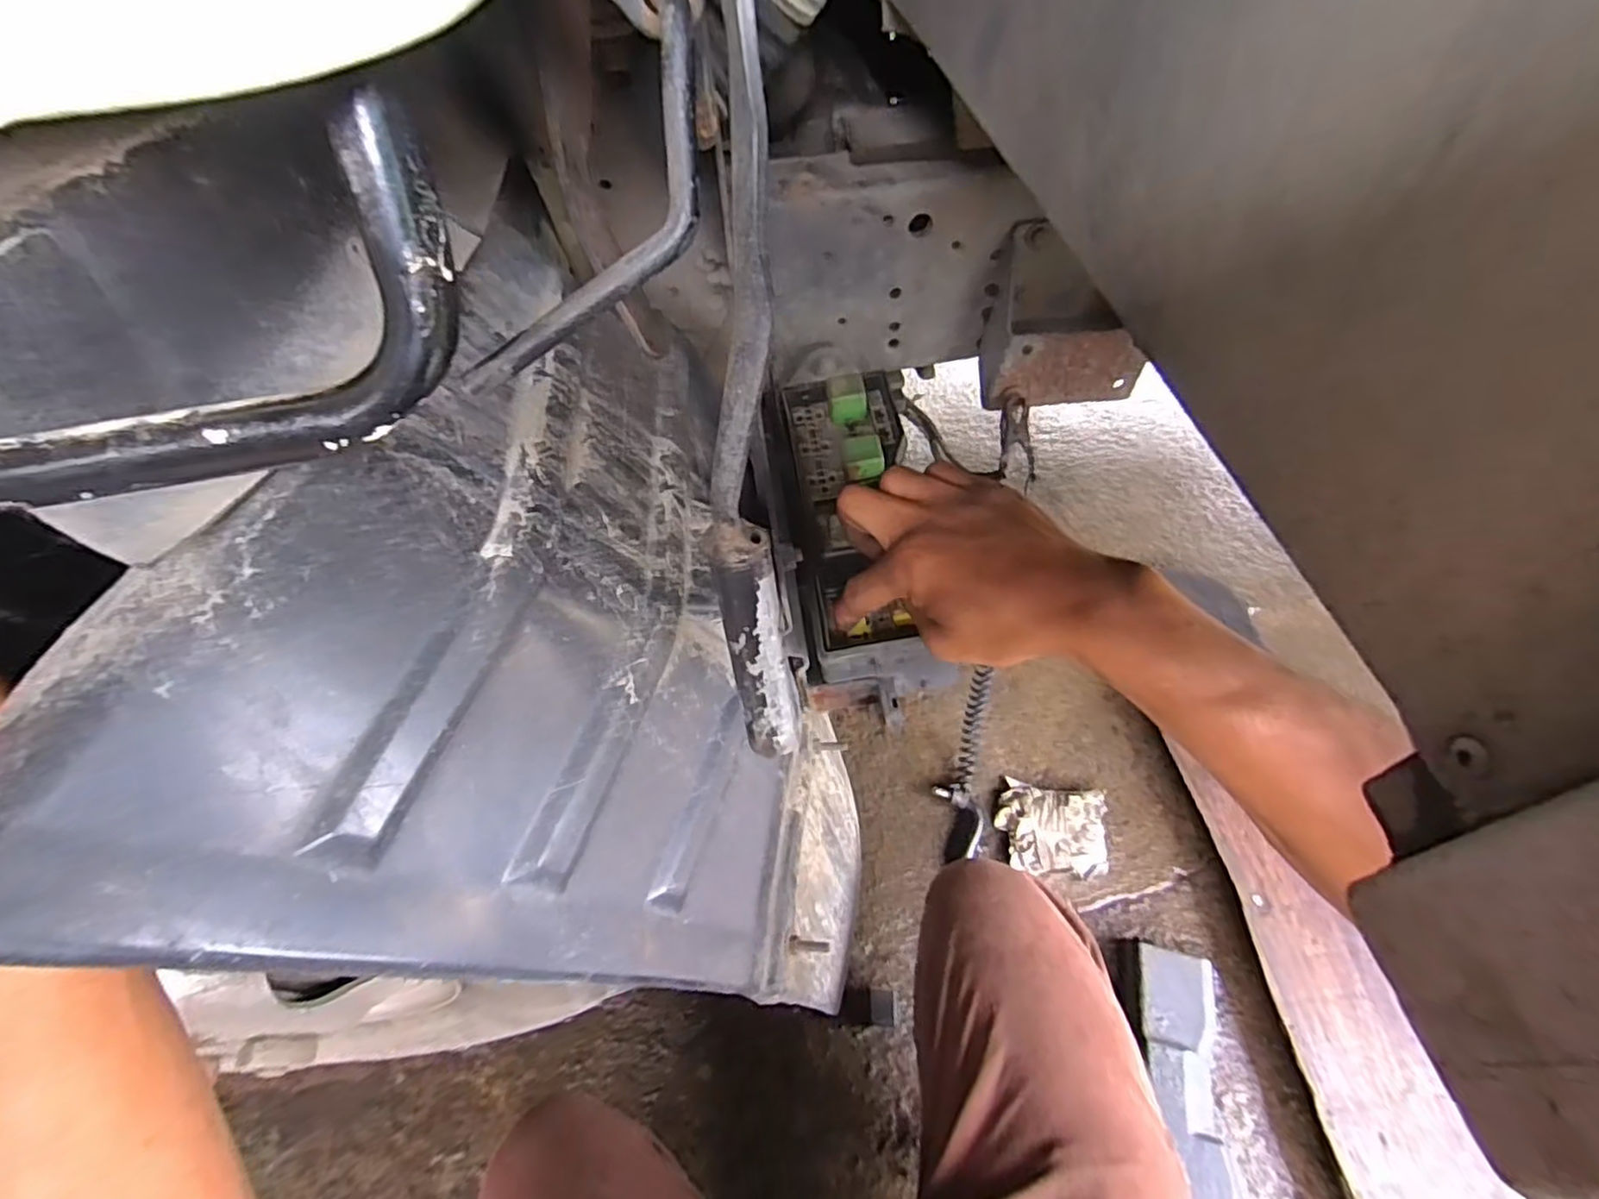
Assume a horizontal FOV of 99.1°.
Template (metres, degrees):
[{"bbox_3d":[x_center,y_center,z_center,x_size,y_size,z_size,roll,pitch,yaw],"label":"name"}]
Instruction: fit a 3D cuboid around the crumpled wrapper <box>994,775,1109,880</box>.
[{"bbox_3d":[0.324,0.290,0.867,0.133,0.034,0.108,2,54,4],"label":"crumpled wrapper"}]

